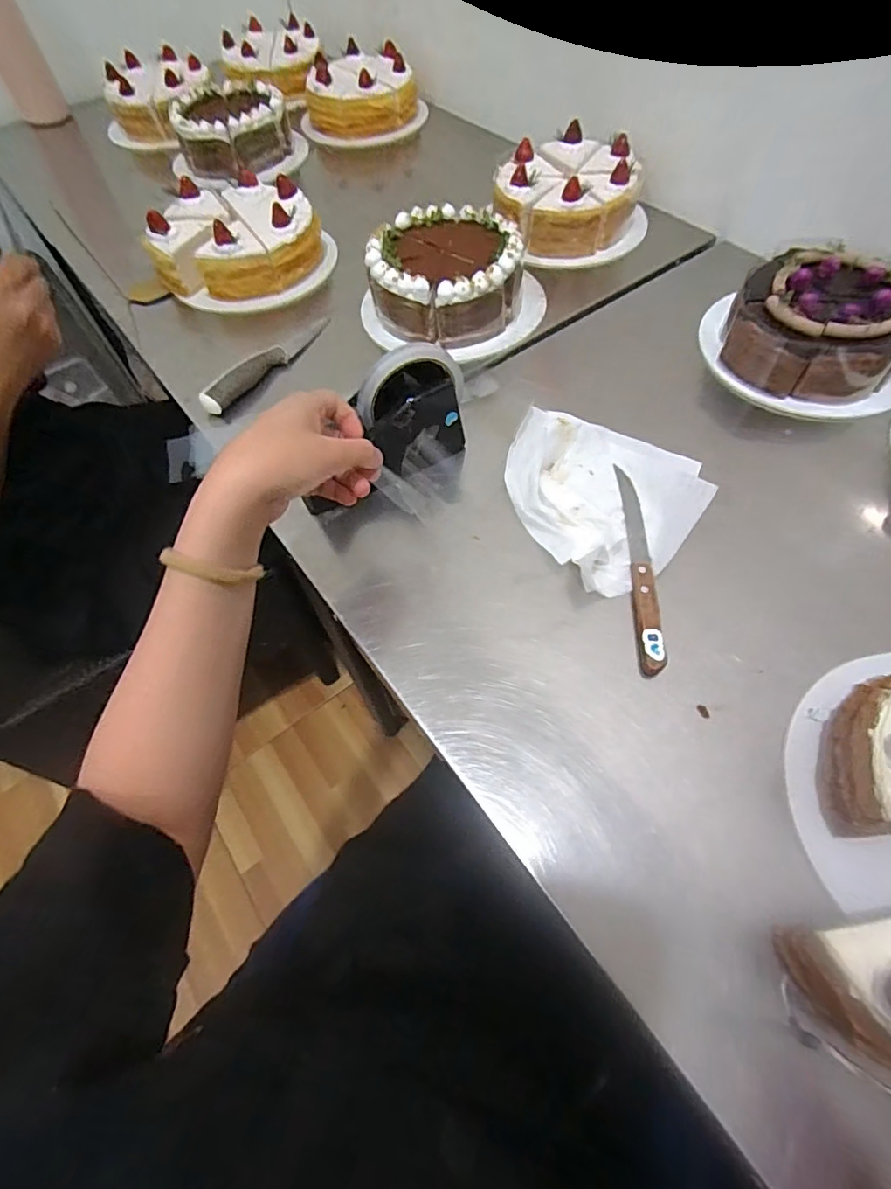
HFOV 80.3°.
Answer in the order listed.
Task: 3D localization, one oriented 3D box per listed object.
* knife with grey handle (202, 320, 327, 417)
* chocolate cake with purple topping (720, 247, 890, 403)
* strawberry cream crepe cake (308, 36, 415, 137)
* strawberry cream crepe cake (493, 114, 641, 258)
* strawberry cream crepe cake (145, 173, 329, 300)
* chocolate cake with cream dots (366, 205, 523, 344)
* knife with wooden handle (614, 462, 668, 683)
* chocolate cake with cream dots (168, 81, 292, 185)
[{"bbox_3d":[-0.187,-0.252,0.563,0.023,0.027,0.180,33,67,19],"label":"knife with grey handle"},{"bbox_3d":[0.365,-0.264,0.516,0.155,0.067,0.144,27,65,17],"label":"chocolate cake with purple topping"},{"bbox_3d":[-0.136,-0.806,0.845,0.177,0.069,0.135,-9,60,-3],"label":"strawberry cream crepe cake"},{"bbox_3d":[0.152,-0.500,0.660,0.175,0.068,0.181,8,61,7],"label":"strawberry cream crepe cake"},{"bbox_3d":[-0.248,-0.442,0.647,0.177,0.071,0.168,-1,60,2],"label":"strawberry cream crepe cake"},{"bbox_3d":[0.001,-0.354,0.585,0.168,0.064,0.155,-5,60,0],"label":"chocolate cake with cream dots"},{"bbox_3d":[0.159,-0.028,0.432,0.018,0.011,0.192,2,60,4],"label":"knife with wooden handle"},{"bbox_3d":[-0.322,-0.710,0.803,0.164,0.066,0.152,-13,60,-5],"label":"chocolate cake with cream dots"}]

